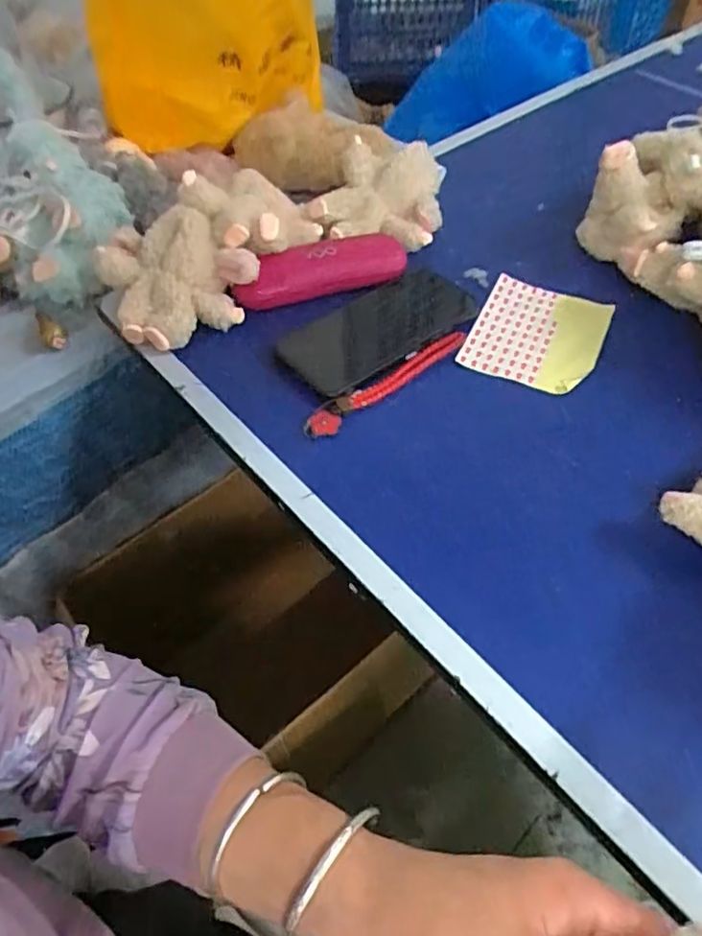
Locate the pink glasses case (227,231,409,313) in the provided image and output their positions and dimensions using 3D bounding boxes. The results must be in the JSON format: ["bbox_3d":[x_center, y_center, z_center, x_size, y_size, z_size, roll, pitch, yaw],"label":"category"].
[{"bbox_3d":[-0.024,-0.171,0.546,0.156,0.034,0.048,-18,53,-11],"label":"pink glasses case"}]

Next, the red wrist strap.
[{"bbox_3d":[0.029,-0.066,0.479,0.151,0.013,0.018,-33,58,-21],"label":"red wrist strap"}]

